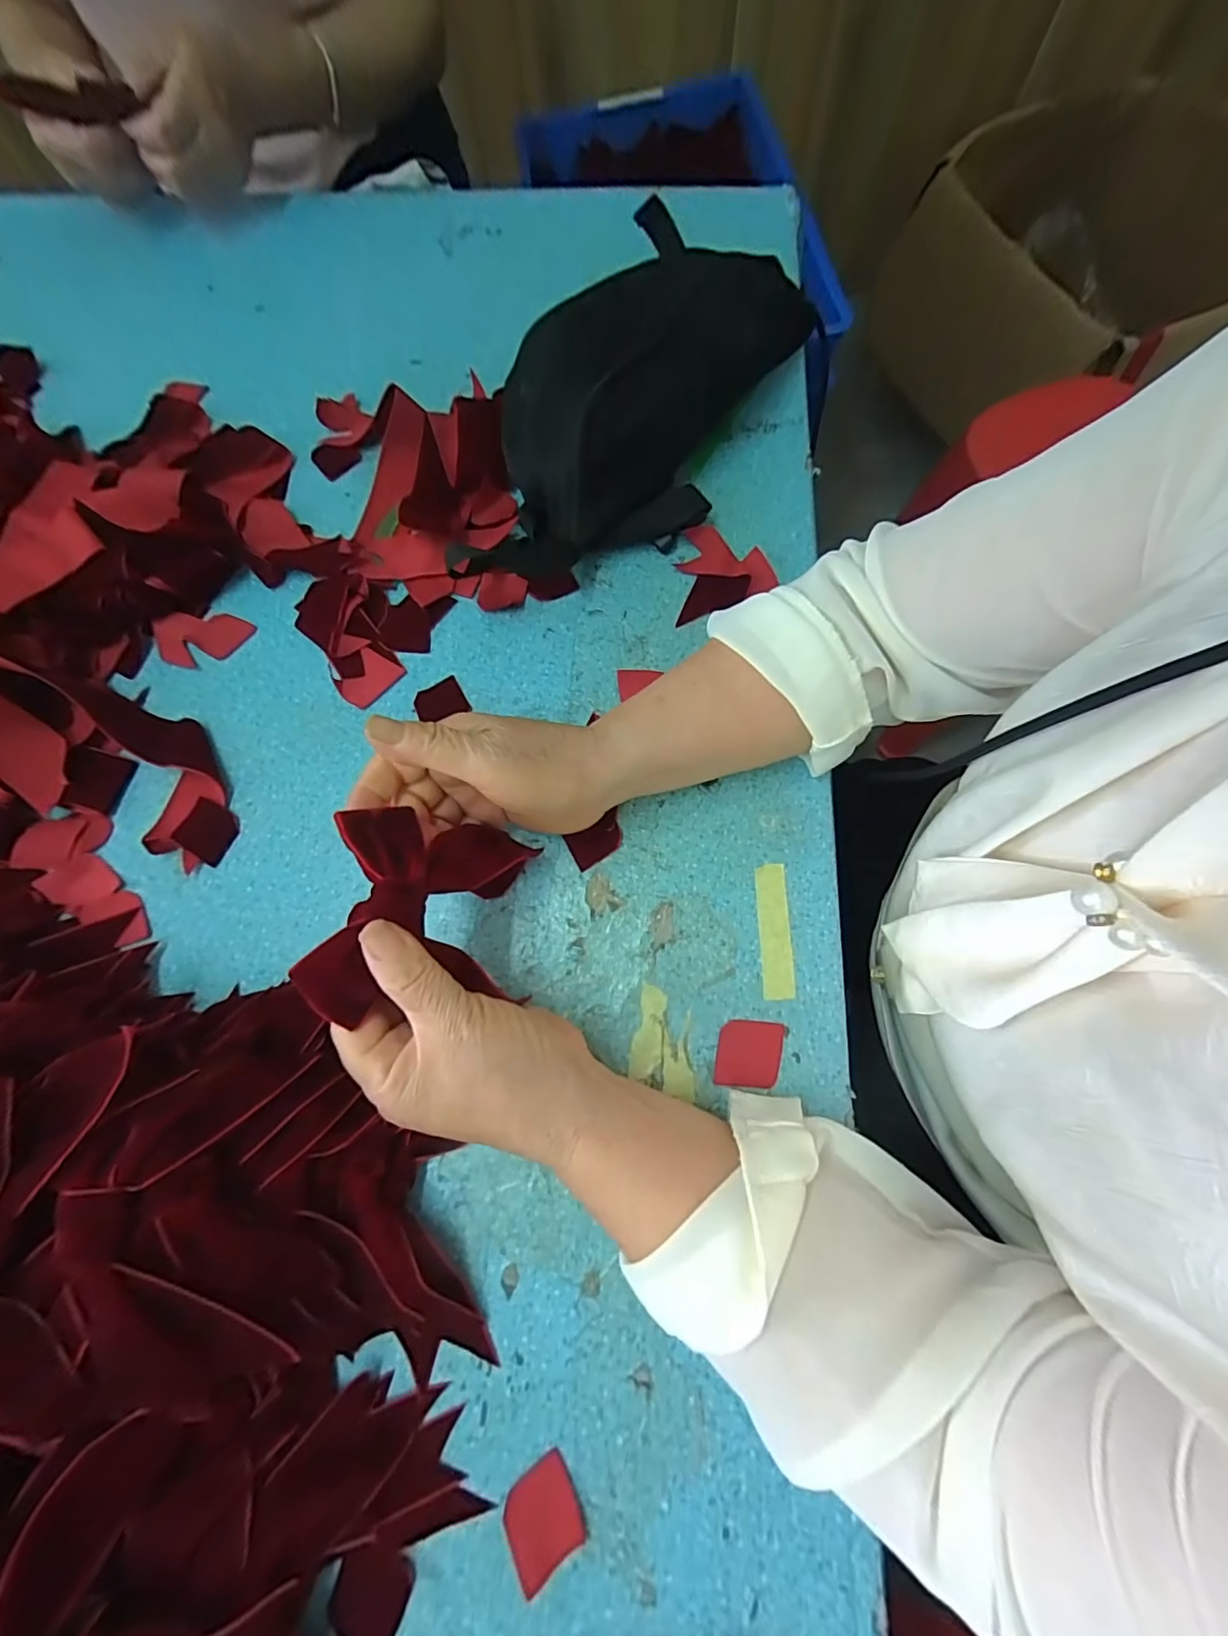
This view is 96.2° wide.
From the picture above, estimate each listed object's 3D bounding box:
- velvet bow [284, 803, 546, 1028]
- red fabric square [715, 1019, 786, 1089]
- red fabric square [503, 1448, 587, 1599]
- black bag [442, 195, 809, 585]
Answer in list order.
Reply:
[{"bbox_3d":[-0.090,0.041,0.275,0.103,0.044,0.105,19,43,-33],"label":"velvet bow"},{"bbox_3d":[0.074,0.128,0.300,0.035,0.004,0.034,5,73,3],"label":"red fabric square"},{"bbox_3d":[-0.031,0.312,0.244,0.034,0.005,0.032,-35,75,-9],"label":"red fabric square"},{"bbox_3d":[0.020,-0.322,0.404,0.165,0.078,0.288,23,75,8],"label":"black bag"}]

